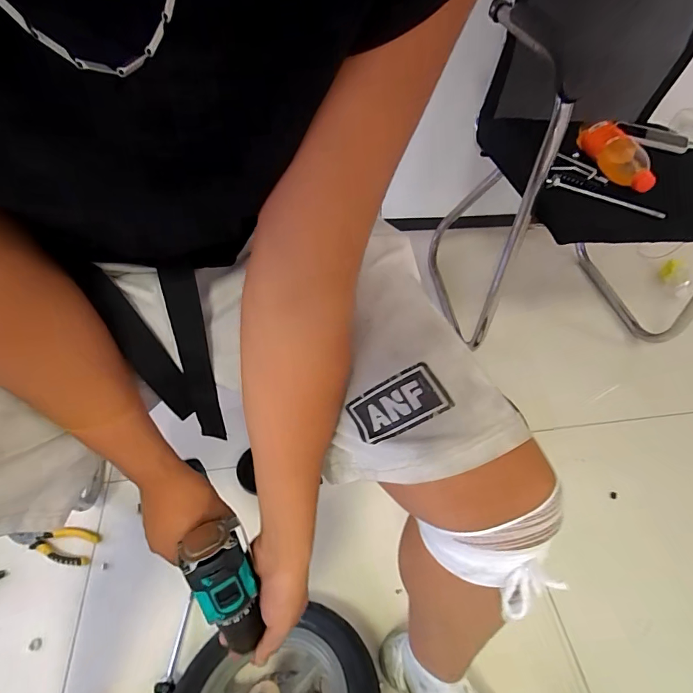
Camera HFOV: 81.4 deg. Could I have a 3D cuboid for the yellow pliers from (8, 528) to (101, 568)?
[{"bbox_3d":[-0.523,0.349,0.718,0.141,0.016,0.058,9,50,2],"label":"yellow pliers"}]

